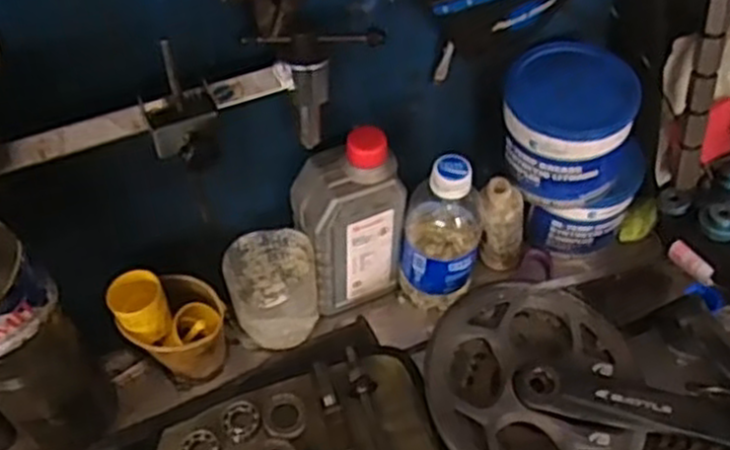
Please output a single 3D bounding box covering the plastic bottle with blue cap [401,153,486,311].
[{"bbox_3d":[0.064,0.008,0.657,0.062,0.160,0.062,12,52,11],"label":"plastic bottle with blue cap"}]

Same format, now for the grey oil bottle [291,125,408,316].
[{"bbox_3d":[-0.011,-0.003,0.647,0.081,0.167,0.050,-17,53,-12],"label":"grey oil bottle"}]

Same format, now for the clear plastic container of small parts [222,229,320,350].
[{"bbox_3d":[-0.075,0.057,0.655,0.071,0.086,0.064,-14,52,-10],"label":"clear plastic container of small parts"}]

